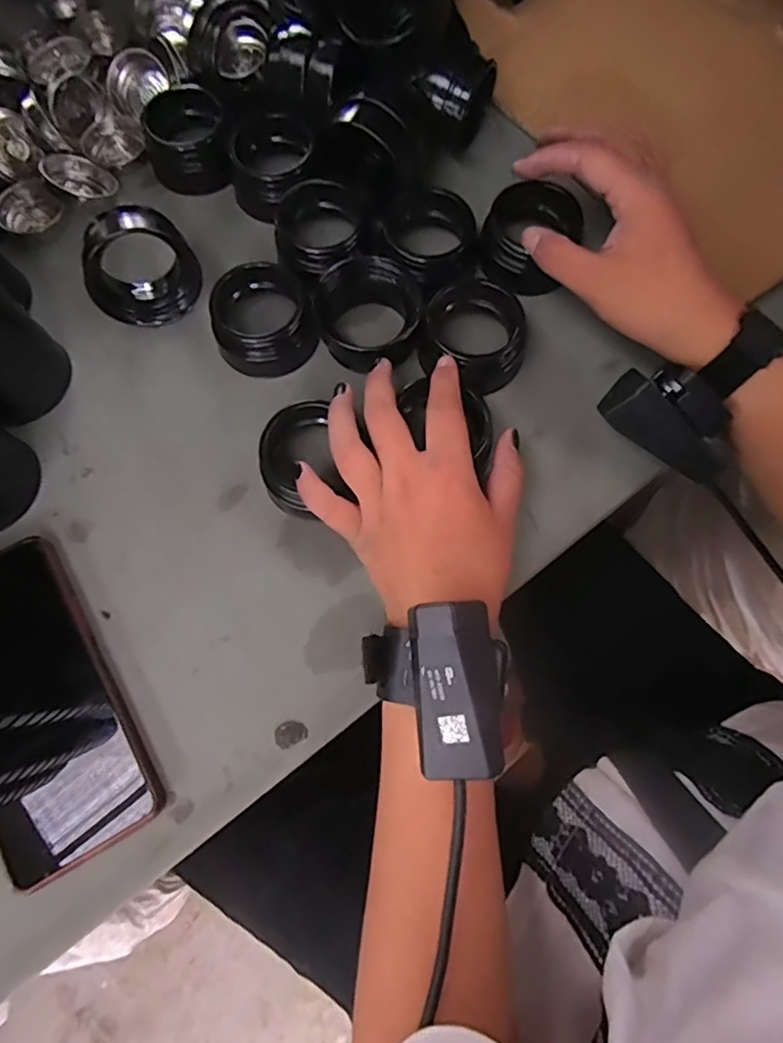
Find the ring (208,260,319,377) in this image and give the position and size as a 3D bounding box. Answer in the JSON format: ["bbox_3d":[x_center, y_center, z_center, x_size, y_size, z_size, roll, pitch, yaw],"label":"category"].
[{"bbox_3d":[-0.078,-0.122,0.351,0.058,0.037,0.055,0,73,0],"label":"ring"}]

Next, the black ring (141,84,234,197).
[{"bbox_3d":[-0.138,-0.258,0.396,0.056,0.035,0.059,0,73,0],"label":"black ring"}]

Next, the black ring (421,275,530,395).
[{"bbox_3d":[0.051,-0.113,0.352,0.063,0.027,0.068,0,76,0],"label":"black ring"}]

